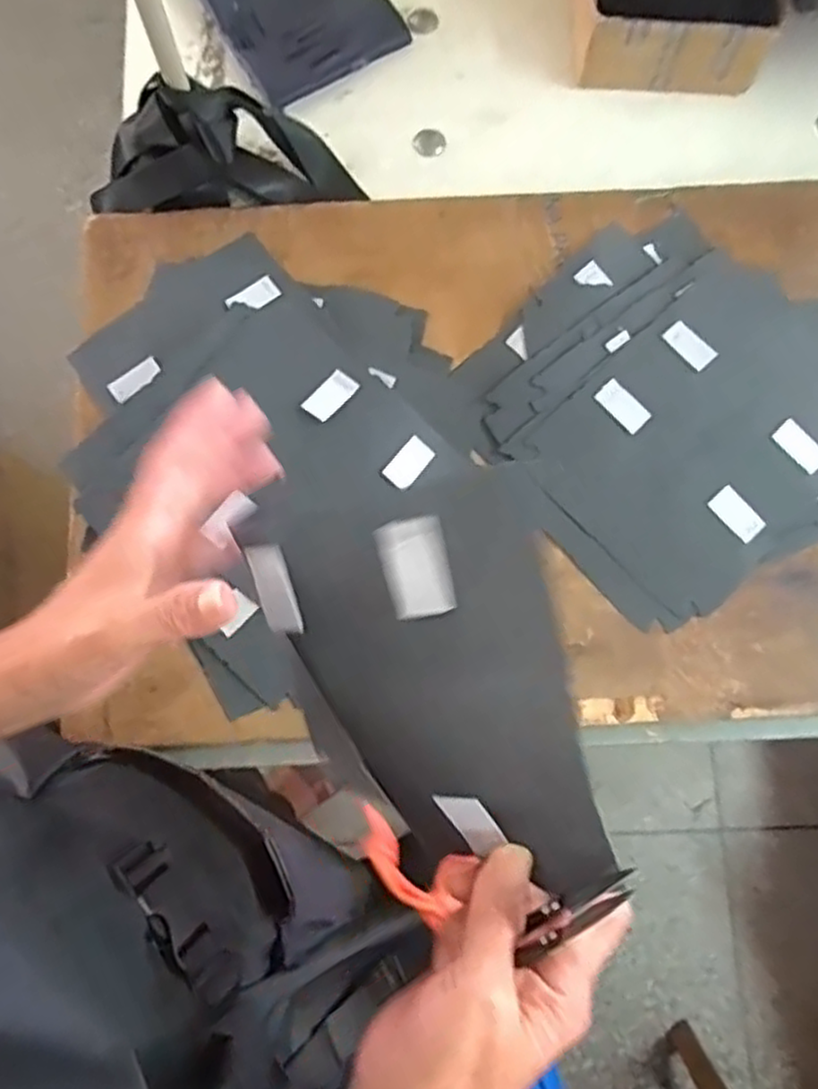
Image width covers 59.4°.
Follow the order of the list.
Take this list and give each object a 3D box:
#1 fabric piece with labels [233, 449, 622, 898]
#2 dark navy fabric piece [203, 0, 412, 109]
[{"bbox_3d":[0.008,0.059,0.279,0.115,0.018,0.151,-16,88,19],"label":"fabric piece with labels"},{"bbox_3d":[-0.094,-0.432,0.560,0.121,0.019,0.164,-33,81,-7],"label":"dark navy fabric piece"}]

